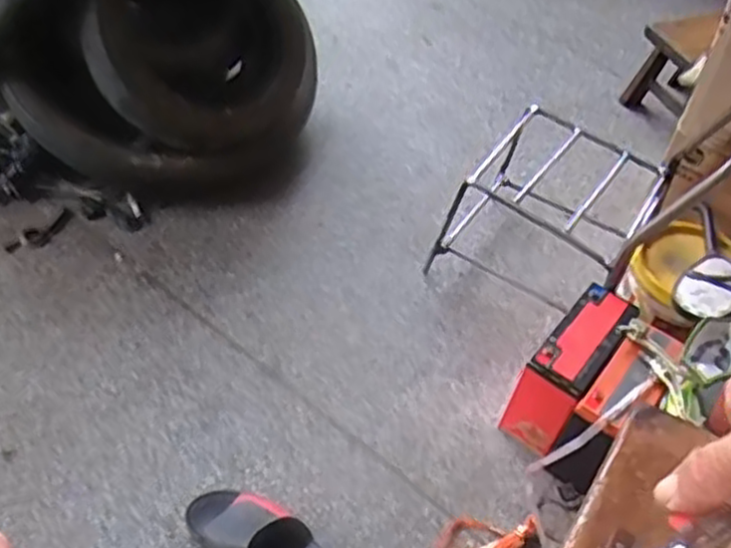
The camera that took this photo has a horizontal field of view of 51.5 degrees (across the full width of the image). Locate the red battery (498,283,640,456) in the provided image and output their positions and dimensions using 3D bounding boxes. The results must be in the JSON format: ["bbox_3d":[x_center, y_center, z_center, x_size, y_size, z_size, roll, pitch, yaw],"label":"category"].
[{"bbox_3d":[0.284,0.133,1.052,0.081,0.169,0.183,34,53,22],"label":"red battery"}]

